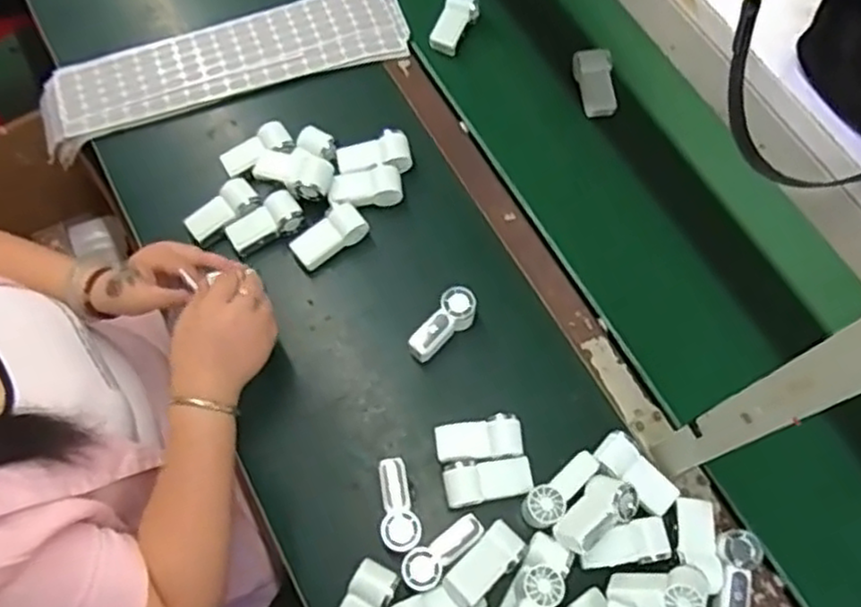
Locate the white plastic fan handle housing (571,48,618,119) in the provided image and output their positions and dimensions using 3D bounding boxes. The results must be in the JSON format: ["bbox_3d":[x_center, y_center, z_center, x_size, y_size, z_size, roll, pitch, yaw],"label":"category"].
[{"bbox_3d":[0.234,-0.314,1.027,0.050,0.045,0.091,-7,69,-2],"label":"white plastic fan handle housing"}]

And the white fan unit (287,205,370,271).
[{"bbox_3d":[-0.126,-0.082,0.892,0.093,0.030,0.047,-31,72,-11],"label":"white fan unit"}]

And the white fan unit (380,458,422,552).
[{"bbox_3d":[-0.035,0.220,0.785,0.039,0.036,0.096,-8,69,-3],"label":"white fan unit"}]

